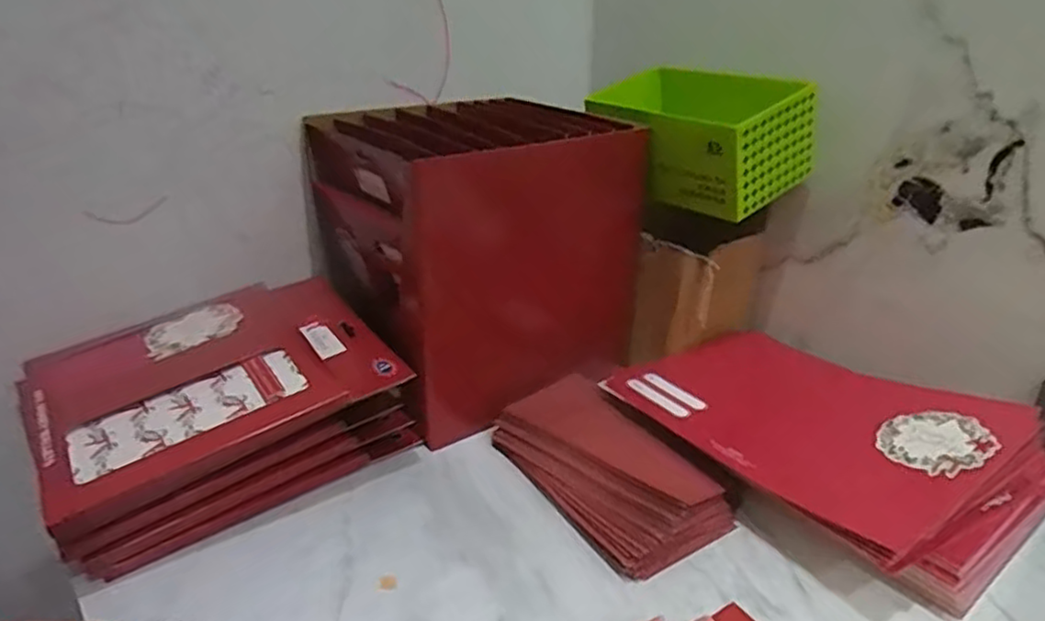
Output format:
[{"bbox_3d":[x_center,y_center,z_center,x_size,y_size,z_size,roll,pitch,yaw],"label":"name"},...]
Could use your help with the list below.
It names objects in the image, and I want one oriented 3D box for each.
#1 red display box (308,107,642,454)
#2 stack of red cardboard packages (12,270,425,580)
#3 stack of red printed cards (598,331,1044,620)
[{"bbox_3d":[-0.041,-0.054,0.649,0.245,0.243,0.197,-18,31,-34],"label":"red display box"},{"bbox_3d":[-0.225,0.073,0.526,0.240,0.100,0.189,-15,30,-31],"label":"stack of red cardboard packages"},{"bbox_3d":[0.229,0.091,0.539,0.202,0.083,0.283,-15,30,-30],"label":"stack of red printed cards"}]

